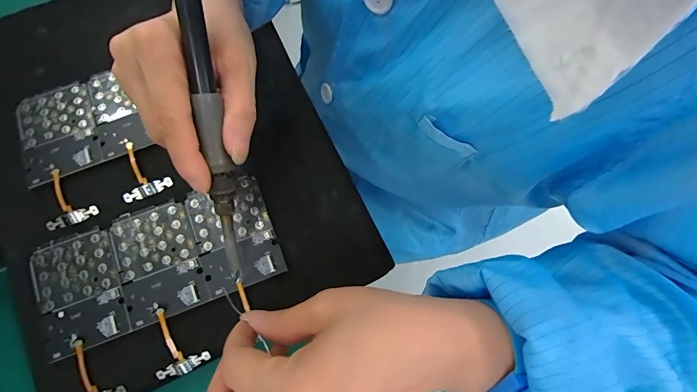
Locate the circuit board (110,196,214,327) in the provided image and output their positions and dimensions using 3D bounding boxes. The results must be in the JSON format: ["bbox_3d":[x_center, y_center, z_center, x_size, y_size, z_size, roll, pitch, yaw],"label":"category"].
[{"bbox_3d":[-0.135,0.045,0.250,0.054,0.004,0.077,-20,78,-5],"label":"circuit board"}]

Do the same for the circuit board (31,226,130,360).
[{"bbox_3d":[-0.186,0.065,0.245,0.055,0.004,0.075,-21,78,-6],"label":"circuit board"}]

